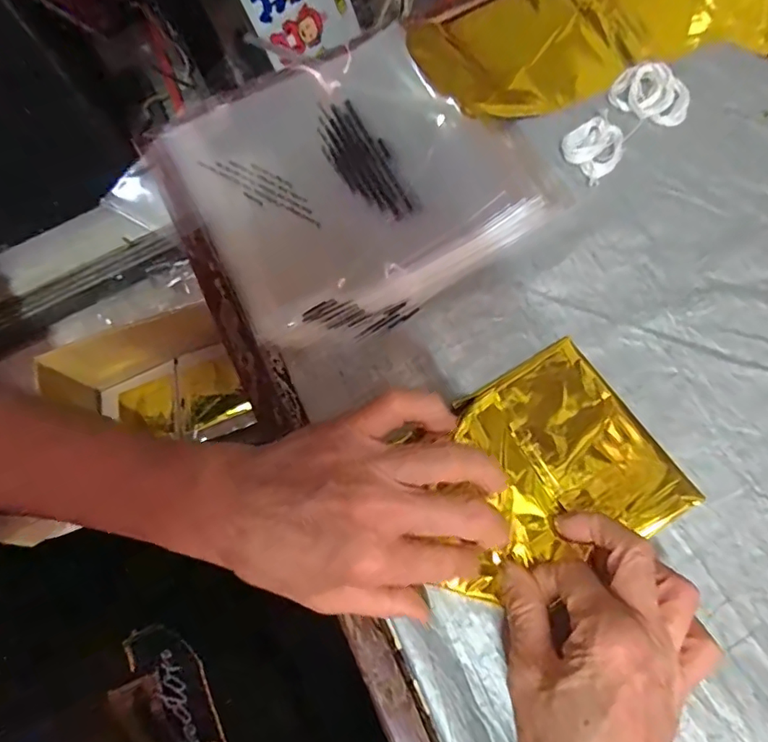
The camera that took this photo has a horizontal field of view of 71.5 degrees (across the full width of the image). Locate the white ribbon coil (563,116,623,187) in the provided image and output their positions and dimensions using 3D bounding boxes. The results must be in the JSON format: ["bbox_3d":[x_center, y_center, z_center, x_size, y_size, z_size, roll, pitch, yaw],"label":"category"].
[{"bbox_3d":[0.161,-0.171,0.409,0.046,0.009,0.044,-2,72,5],"label":"white ribbon coil"}]

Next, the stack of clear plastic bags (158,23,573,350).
[{"bbox_3d":[-0.022,-0.148,0.401,0.233,0.027,0.223,-30,72,-5],"label":"stack of clear plastic bags"}]

